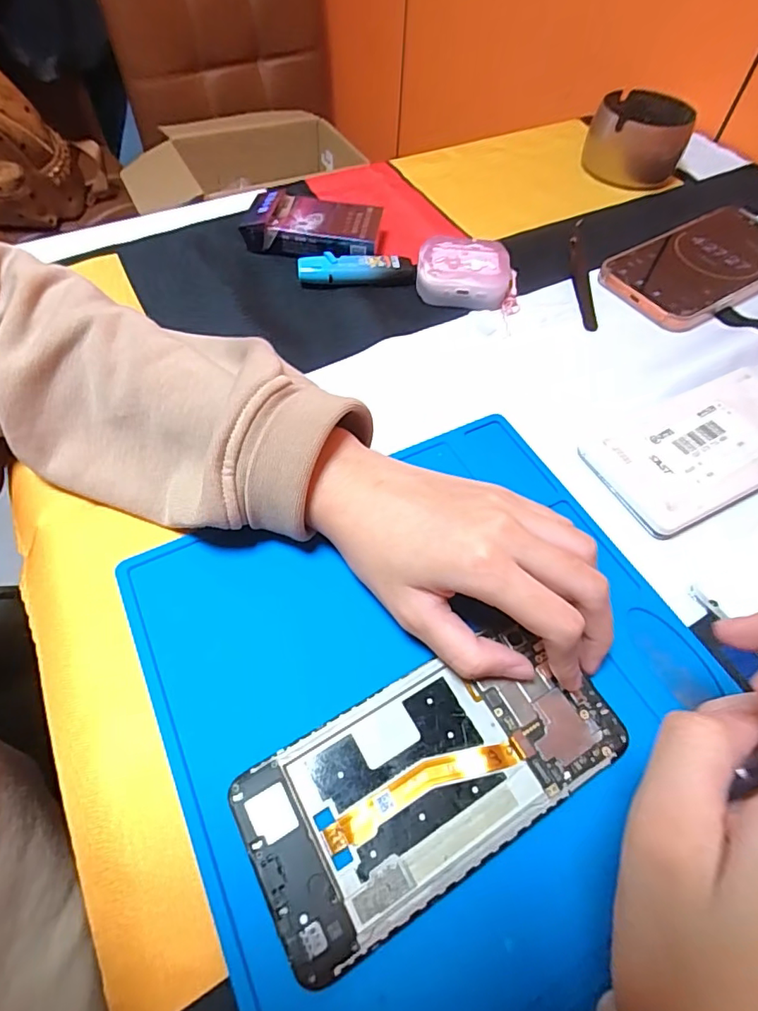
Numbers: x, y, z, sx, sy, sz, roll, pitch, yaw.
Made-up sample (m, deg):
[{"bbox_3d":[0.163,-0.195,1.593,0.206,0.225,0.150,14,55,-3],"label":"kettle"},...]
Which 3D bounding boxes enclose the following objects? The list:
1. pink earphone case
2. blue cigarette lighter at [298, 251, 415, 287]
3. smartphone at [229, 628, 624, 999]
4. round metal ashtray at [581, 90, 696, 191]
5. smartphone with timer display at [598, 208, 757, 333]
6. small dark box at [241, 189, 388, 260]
[{"bbox_3d":[0.064,-0.164,0.369,0.073,0.029,0.042,9,57,4],"label":"pink earphone case"},{"bbox_3d":[-0.016,-0.173,0.380,0.085,0.016,0.021,-2,57,-3],"label":"blue cigarette lighter"},{"bbox_3d":[0.023,0.104,0.204,0.147,0.006,0.071,-20,60,-15],"label":"smartphone"},{"bbox_3d":[0.237,-0.337,0.475,0.083,0.048,0.086,22,59,12],"label":"round metal ashtray"},{"bbox_3d":[0.259,-0.188,0.401,0.176,0.013,0.080,-27,62,-18],"label":"smartphone with timer display"},{"bbox_3d":[-0.051,-0.214,0.400,0.098,0.026,0.055,9,57,4],"label":"small dark box"}]

